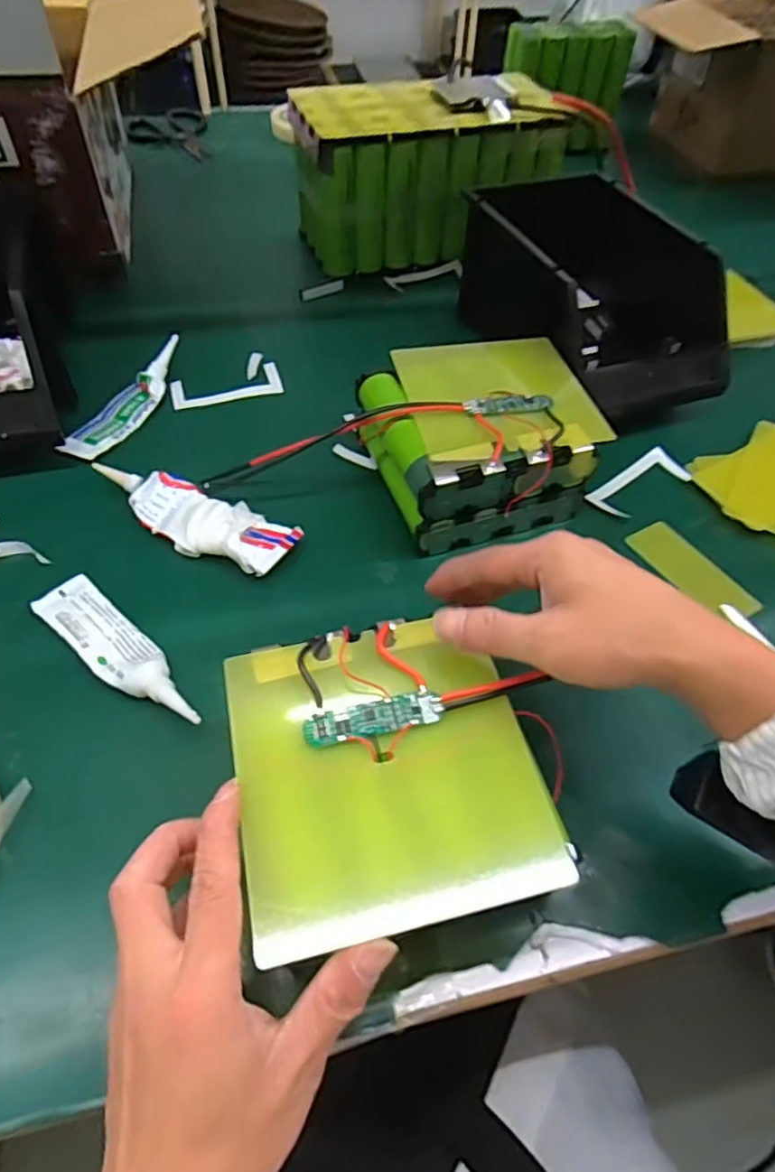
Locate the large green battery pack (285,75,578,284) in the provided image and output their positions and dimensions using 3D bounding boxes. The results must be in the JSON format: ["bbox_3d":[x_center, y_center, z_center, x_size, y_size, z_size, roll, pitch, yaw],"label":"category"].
[{"bbox_3d":[0.042,-0.456,0.707,0.269,0.140,0.114,-12,55,-11],"label":"large green battery pack"}]

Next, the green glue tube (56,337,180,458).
[{"bbox_3d":[-0.228,-0.165,0.563,0.043,0.033,0.152,20,55,12],"label":"green glue tube"}]

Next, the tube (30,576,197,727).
[{"bbox_3d":[-0.171,0.040,0.406,0.152,0.020,0.038,36,60,22],"label":"tube"}]

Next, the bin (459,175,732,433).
[{"bbox_3d":[0.167,-0.286,0.599,0.150,0.113,0.323,-20,57,-16],"label":"bin"}]

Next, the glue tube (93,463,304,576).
[{"bbox_3d":[-0.144,-0.052,0.475,0.157,0.020,0.053,23,56,14],"label":"glue tube"}]

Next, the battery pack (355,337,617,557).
[{"bbox_3d":[0.070,-0.121,0.500,0.165,0.076,0.160,-13,55,-12],"label":"battery pack"}]

